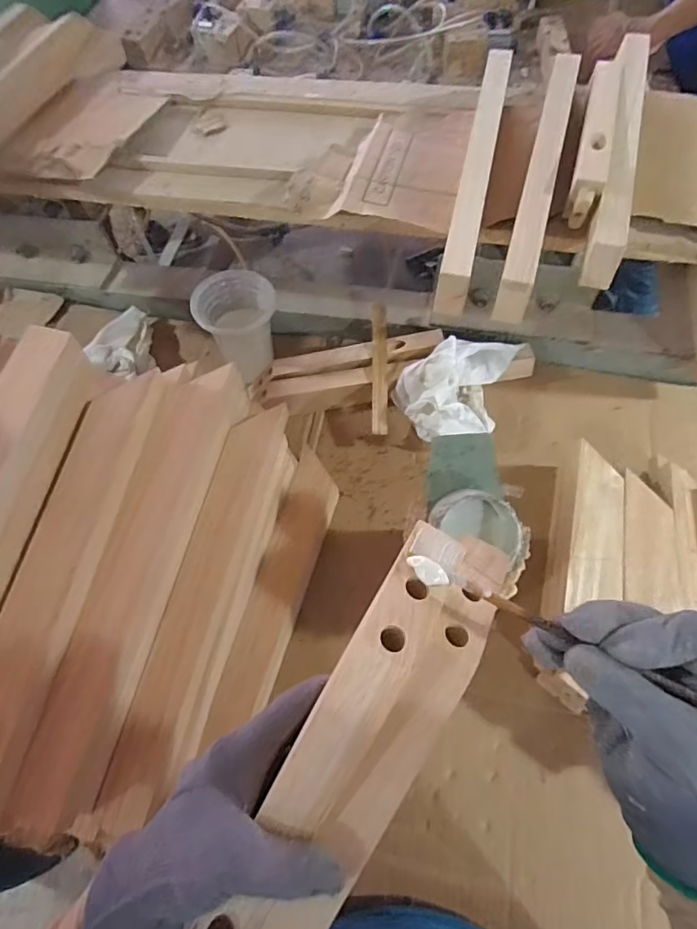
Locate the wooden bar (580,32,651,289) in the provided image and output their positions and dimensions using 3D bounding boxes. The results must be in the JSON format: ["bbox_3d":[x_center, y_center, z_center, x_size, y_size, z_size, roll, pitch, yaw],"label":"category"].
[{"bbox_3d":[0.304,-0.358,0.568,0.031,0.050,0.391,15,64,10],"label":"wooden bar"}]

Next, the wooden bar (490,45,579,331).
[{"bbox_3d":[0.215,-0.328,0.567,0.029,0.047,0.404,14,64,10],"label":"wooden bar"}]

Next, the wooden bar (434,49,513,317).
[{"bbox_3d":[0.146,-0.331,0.571,0.030,0.046,0.389,11,63,8],"label":"wooden bar"}]

